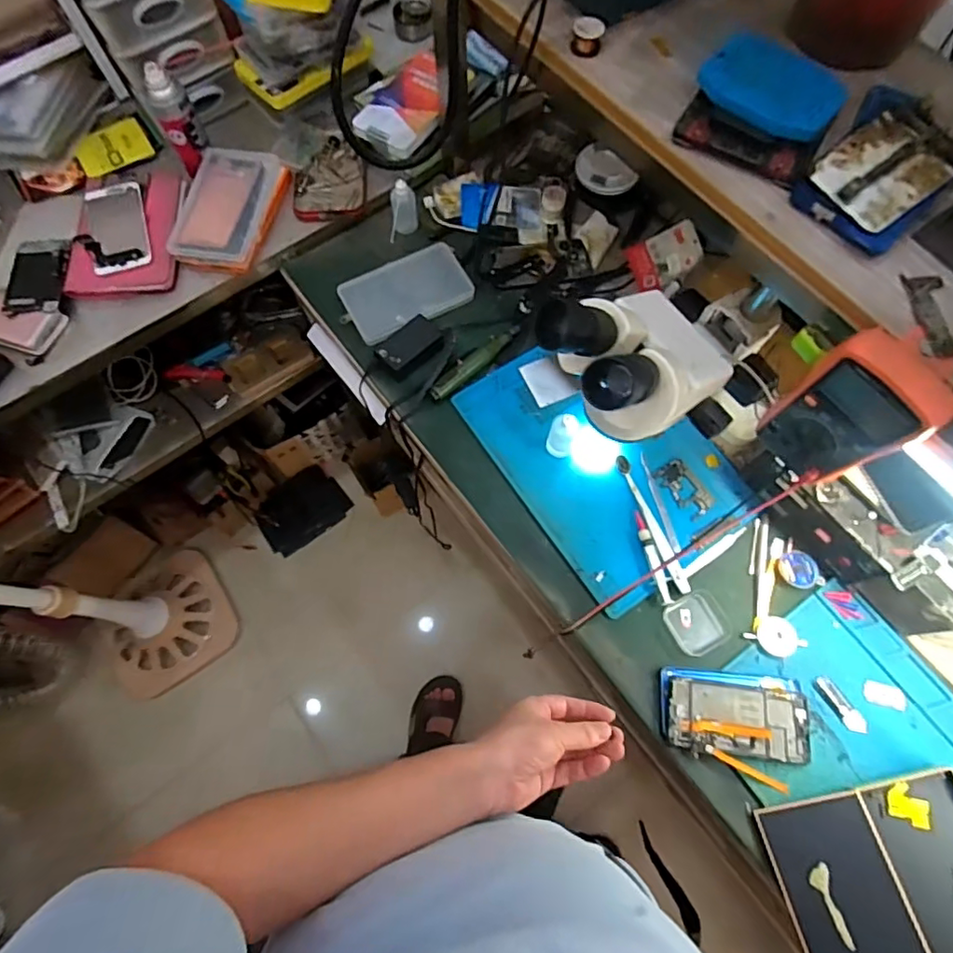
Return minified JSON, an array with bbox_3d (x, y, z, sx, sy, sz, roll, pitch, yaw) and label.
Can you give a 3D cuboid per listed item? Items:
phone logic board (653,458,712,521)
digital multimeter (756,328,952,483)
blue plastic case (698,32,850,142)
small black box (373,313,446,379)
[{"bbox_3d":[0.266,0.015,0.714,0.042,0.008,0.077,-33,72,-12],"label":"phone logic board"},{"bbox_3d":[0.324,-0.056,0.500,0.046,0.157,0.105,-33,72,-12],"label":"digital multimeter"},{"bbox_3d":[0.261,-0.343,0.494,0.117,0.013,0.084,42,74,14],"label":"blue plastic case"},{"bbox_3d":[-0.090,-0.180,0.766,0.089,0.024,0.055,-38,74,-14],"label":"small black box"}]

